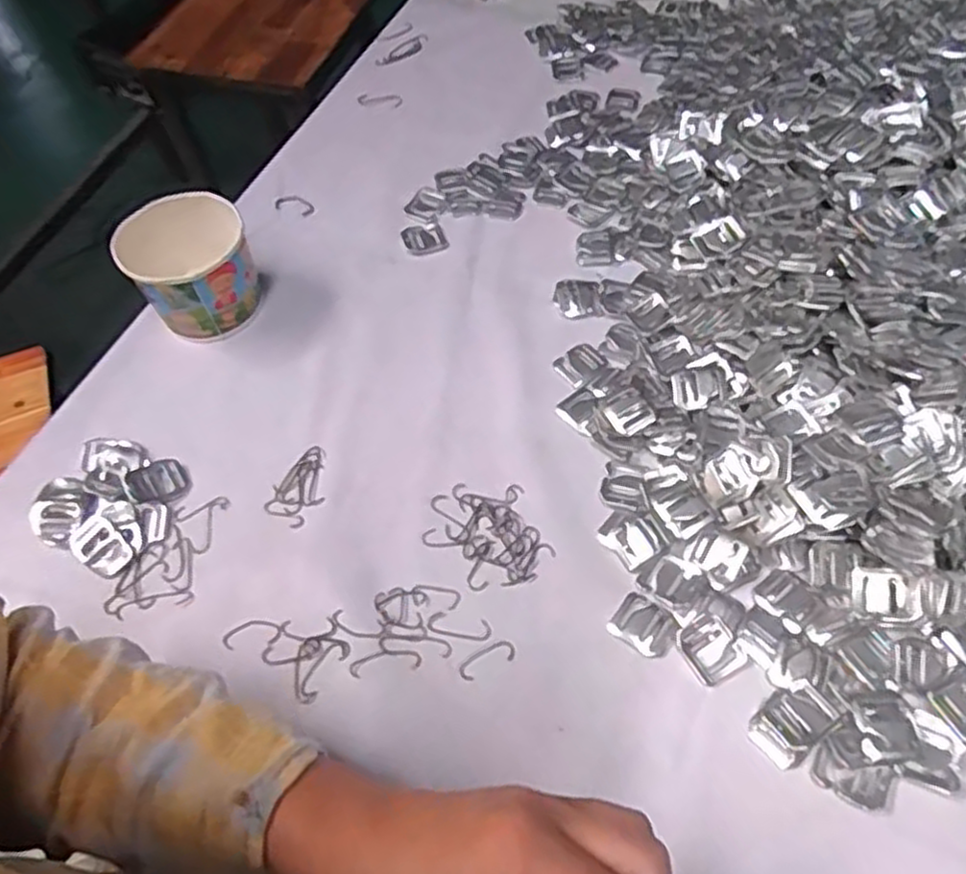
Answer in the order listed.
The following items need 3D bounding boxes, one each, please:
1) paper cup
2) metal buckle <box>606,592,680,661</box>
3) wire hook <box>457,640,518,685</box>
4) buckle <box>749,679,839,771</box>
[{"bbox_3d":[-0.220,-0.127,0.570,0.086,0.080,0.087,-2,58,3],"label":"paper cup"},{"bbox_3d":[0.096,0.112,0.436,0.037,0.004,0.030,35,67,23],"label":"metal buckle"},{"bbox_3d":[0.002,0.130,0.429,0.035,0.004,0.013,-24,59,-10],"label":"wire hook"},{"bbox_3d":[0.167,0.152,0.397,0.044,0.012,0.029,-39,63,-18],"label":"buckle"}]

